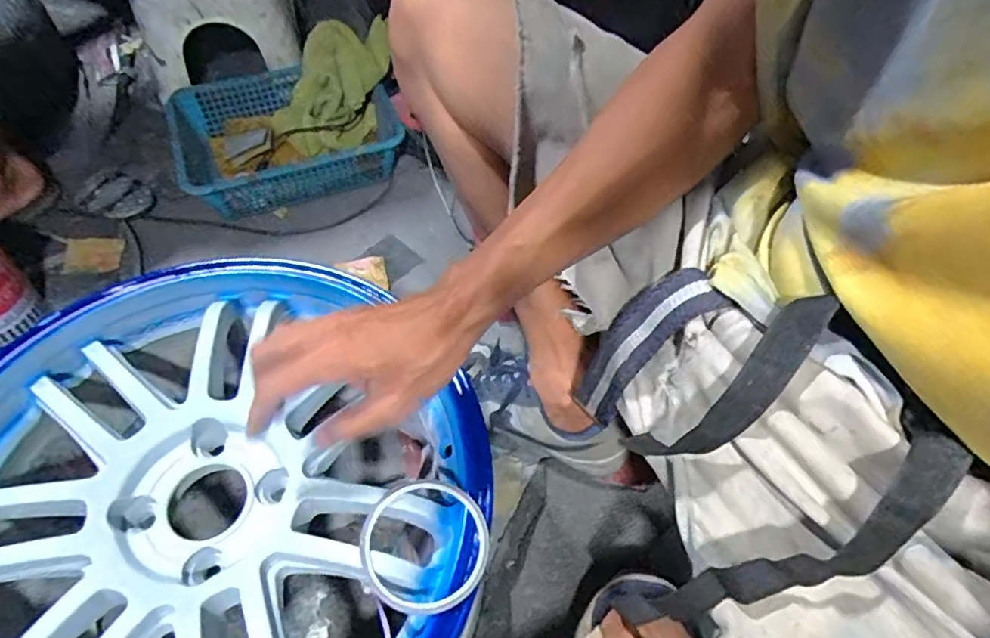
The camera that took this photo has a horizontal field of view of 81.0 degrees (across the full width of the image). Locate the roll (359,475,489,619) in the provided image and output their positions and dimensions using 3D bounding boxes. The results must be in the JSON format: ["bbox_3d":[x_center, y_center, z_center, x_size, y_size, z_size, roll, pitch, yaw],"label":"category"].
[{"bbox_3d":[-0.049,0.158,0.408,0.089,0.013,0.089,2,57,-2],"label":"roll"}]

